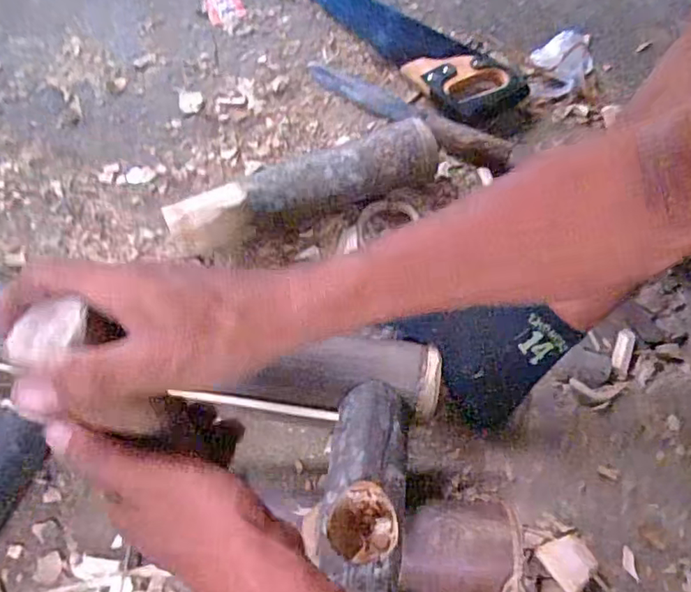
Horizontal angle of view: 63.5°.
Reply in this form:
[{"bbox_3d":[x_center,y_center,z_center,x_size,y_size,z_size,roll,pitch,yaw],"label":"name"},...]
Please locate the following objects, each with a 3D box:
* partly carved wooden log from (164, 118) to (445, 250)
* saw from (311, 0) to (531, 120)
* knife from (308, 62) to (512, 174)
[{"bbox_3d":[-0.048,-0.125,0.663,0.323,0.070,0.066,-19,66,-9],"label":"partly carved wooden log"},{"bbox_3d":[0.071,-0.404,0.825,0.123,0.029,0.443,-37,69,-16],"label":"saw"},{"bbox_3d":[0.077,-0.250,0.759,0.307,0.021,0.049,30,68,13],"label":"knife"}]

